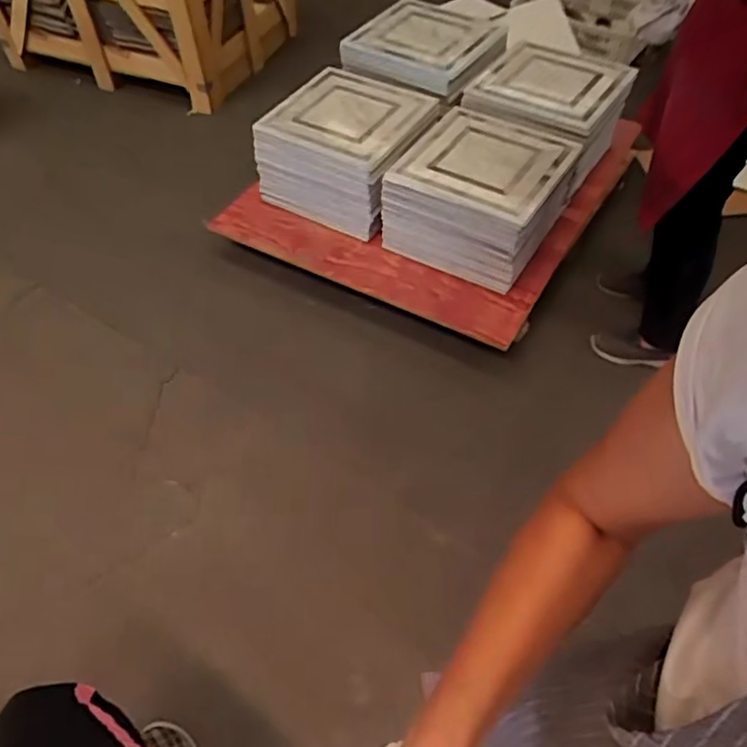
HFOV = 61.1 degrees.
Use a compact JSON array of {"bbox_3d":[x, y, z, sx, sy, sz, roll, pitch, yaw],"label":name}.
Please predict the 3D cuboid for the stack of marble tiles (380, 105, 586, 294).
[{"bbox_3d":[0.280,-0.487,1.656,0.393,0.216,0.370,23,57,17],"label":"stack of marble tiles"}]

